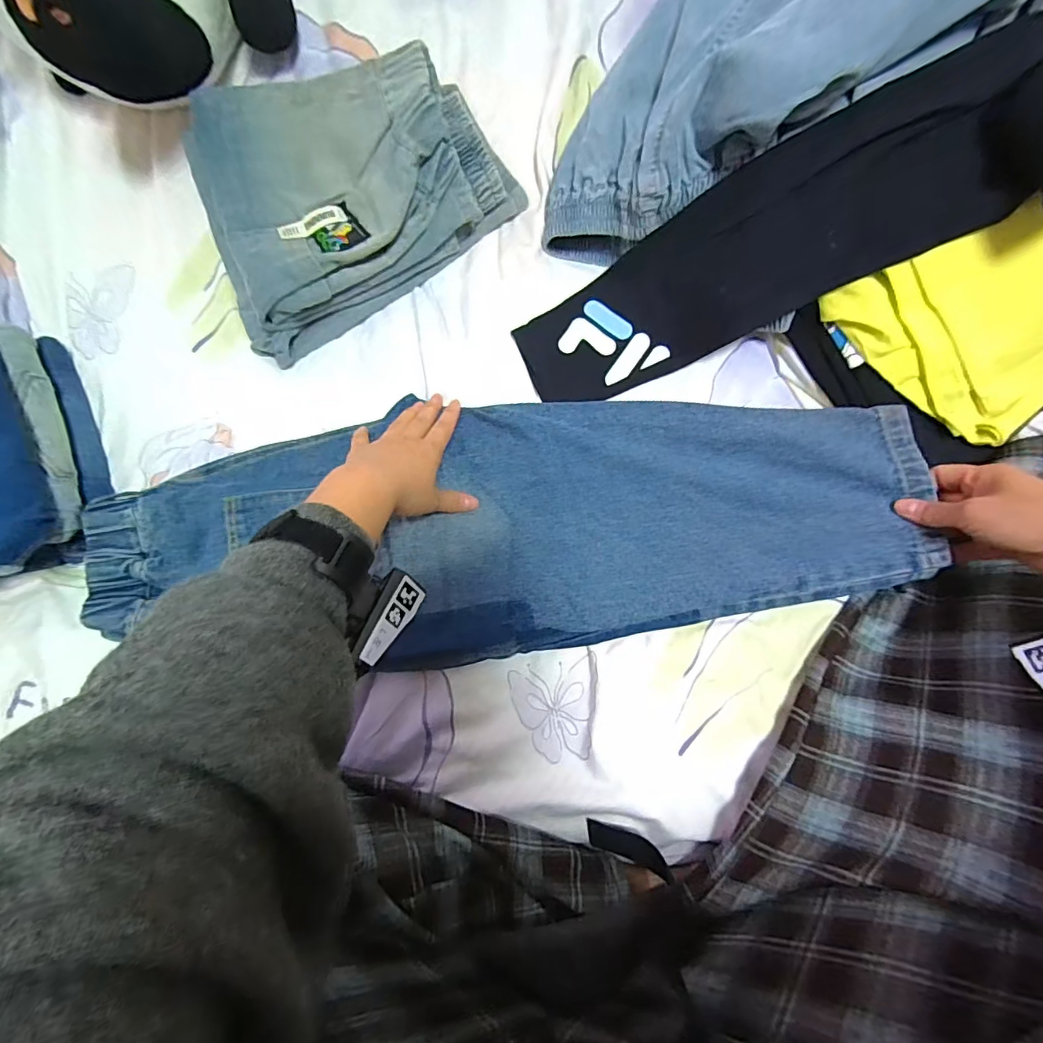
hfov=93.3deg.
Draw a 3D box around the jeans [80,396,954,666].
[{"bbox_3d":[-0.035,0.006,0.433,0.734,0.034,0.215,-3,82,4],"label":"jeans"}]

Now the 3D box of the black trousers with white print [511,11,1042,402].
[{"bbox_3d":[0.283,-0.246,0.392,0.594,0.124,0.137,-21,81,15],"label":"black trousers with white print"}]

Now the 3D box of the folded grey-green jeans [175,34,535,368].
[{"bbox_3d":[-0.174,-0.331,0.461,0.300,0.079,0.232,-31,82,-2],"label":"folded grey-green jeans"}]

